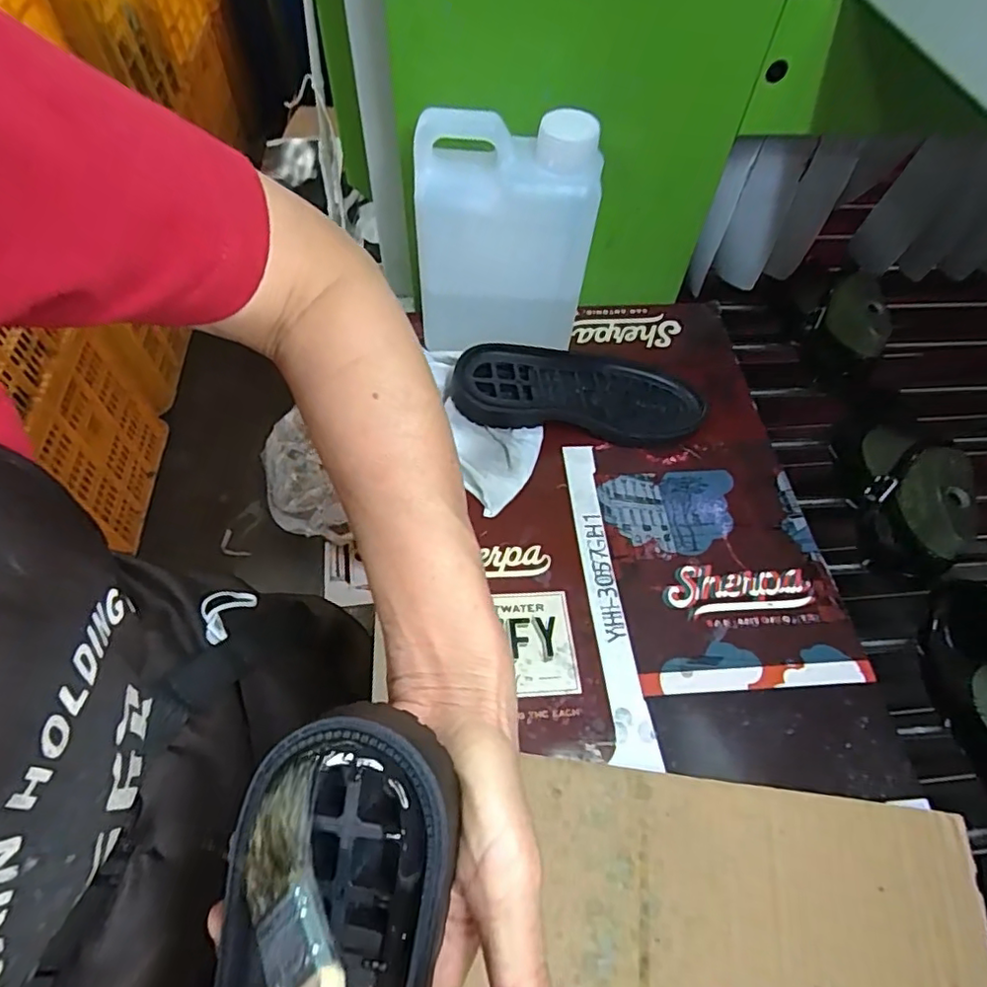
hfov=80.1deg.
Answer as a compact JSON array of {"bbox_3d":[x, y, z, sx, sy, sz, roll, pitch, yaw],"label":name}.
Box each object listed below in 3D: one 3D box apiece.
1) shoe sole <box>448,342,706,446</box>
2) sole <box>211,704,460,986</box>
[{"bbox_3d":[0.074,-0.088,0.493,0.209,0.045,0.080,2,58,-1],"label":"shoe sole"},{"bbox_3d":[-0.066,0.172,0.183,0.067,0.030,0.213,19,88,10],"label":"sole"}]

